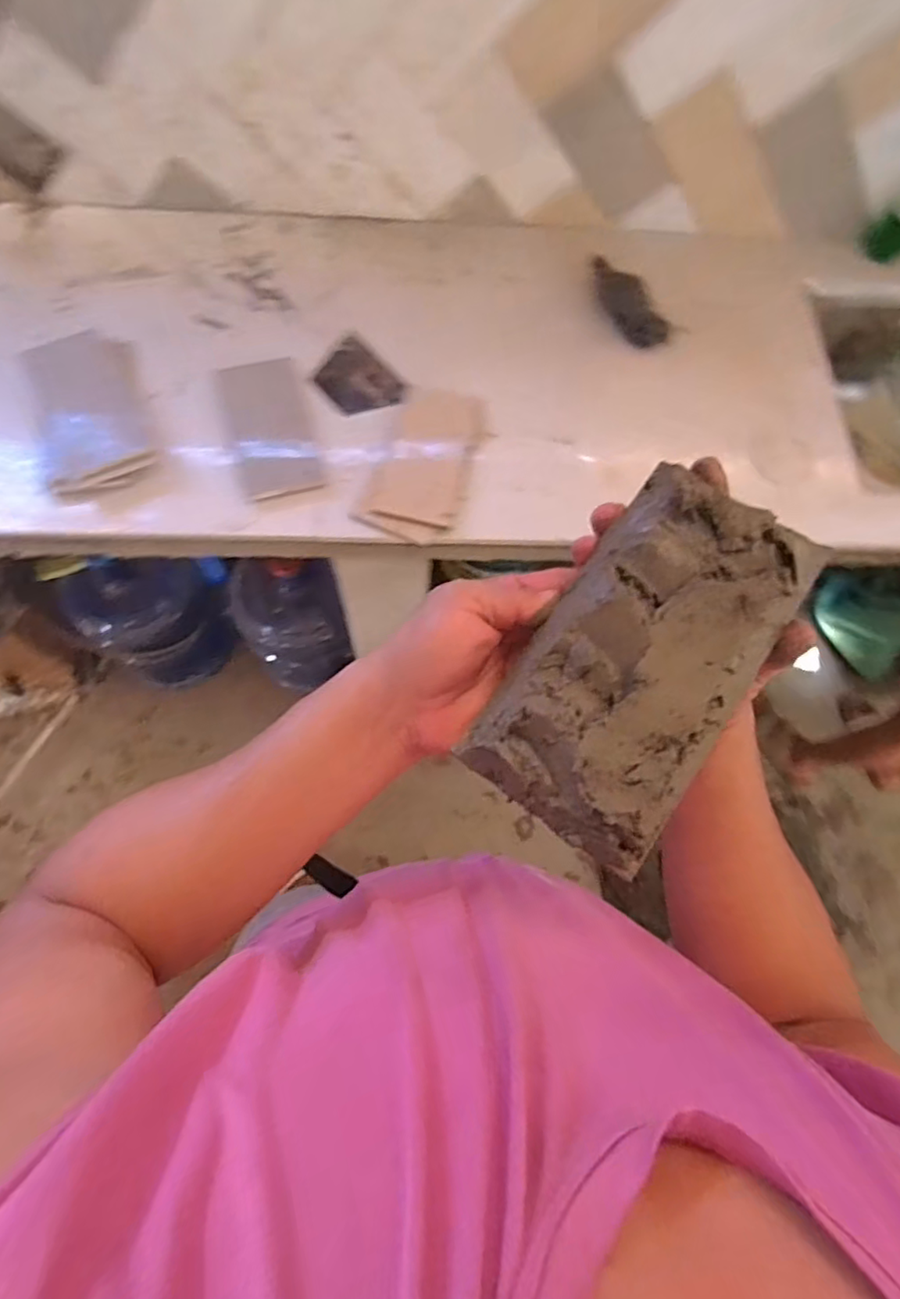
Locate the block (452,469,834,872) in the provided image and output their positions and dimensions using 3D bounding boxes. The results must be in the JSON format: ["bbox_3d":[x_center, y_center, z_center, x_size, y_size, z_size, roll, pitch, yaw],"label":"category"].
[{"bbox_3d":[0.095,0.002,0.294,0.096,0.039,0.182,35,73,10],"label":"block"}]

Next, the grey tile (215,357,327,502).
[{"bbox_3d":[-0.228,-0.285,0.772,0.096,0.013,0.206,-16,72,-8],"label":"grey tile"}]

